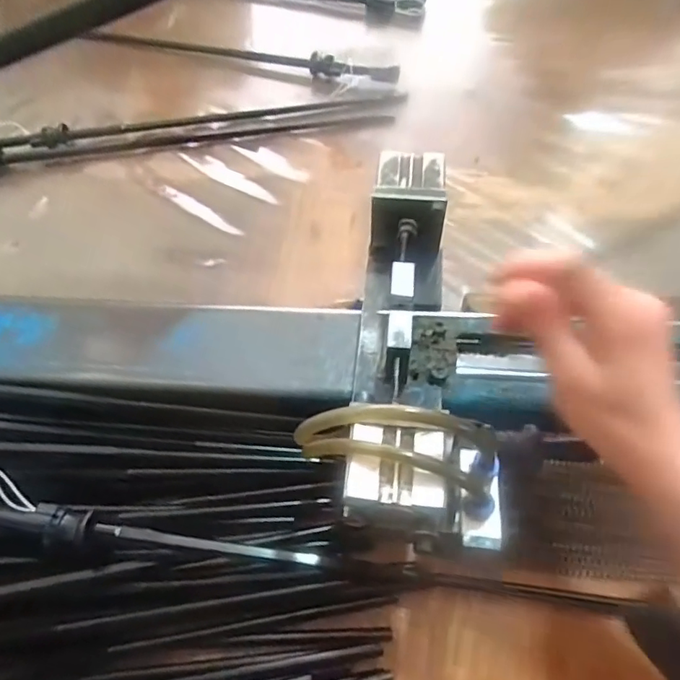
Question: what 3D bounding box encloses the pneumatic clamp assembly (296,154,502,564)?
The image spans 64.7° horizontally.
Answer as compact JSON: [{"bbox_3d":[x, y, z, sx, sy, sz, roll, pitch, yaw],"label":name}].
[{"bbox_3d":[0.044,-0.007,0.365,0.095,0.081,0.273,0,58,3],"label":"pneumatic clamp assembly"}]

